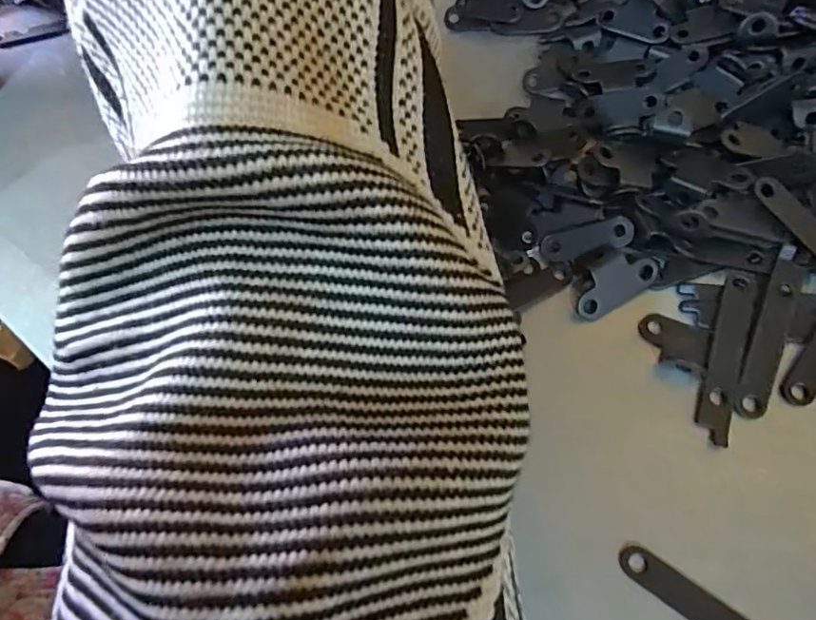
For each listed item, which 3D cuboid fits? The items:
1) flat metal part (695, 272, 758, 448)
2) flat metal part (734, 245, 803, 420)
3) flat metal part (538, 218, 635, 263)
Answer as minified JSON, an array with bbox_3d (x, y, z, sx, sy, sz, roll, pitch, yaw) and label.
[{"bbox_3d":[0.095,0.014,0.158,0.009,0.004,0.053,14,74,23],"label":"flat metal part"},{"bbox_3d":[0.108,0.007,0.157,0.009,0.004,0.053,22,79,10],"label":"flat metal part"},{"bbox_3d":[0.059,-0.023,0.176,0.029,0.004,0.009,-13,67,16],"label":"flat metal part"}]

